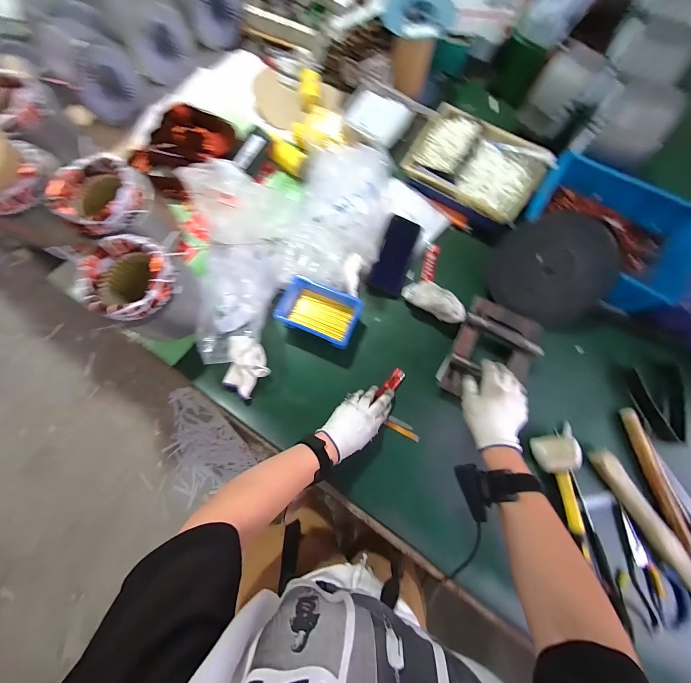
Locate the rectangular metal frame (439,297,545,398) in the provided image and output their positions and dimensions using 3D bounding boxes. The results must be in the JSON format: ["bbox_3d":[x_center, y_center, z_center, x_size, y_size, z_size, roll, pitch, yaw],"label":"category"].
[{"bbox_3d":[0.284,0.025,0.564,0.153,0.050,0.199,22,79,5],"label":"rectangular metal frame"}]

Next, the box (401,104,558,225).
[{"bbox_3d":[0.268,-0.366,0.611,0.257,0.049,0.176,32,80,7],"label":"box"}]

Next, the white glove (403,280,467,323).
[{"bbox_3d":[0.174,-0.077,0.578,0.129,0.051,0.058,35,80,23],"label":"white glove"}]

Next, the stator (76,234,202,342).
[{"bbox_3d":[-0.343,-0.087,0.524,0.147,0.136,0.136,0,78,1],"label":"stator"}]

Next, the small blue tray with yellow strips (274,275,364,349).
[{"bbox_3d":[-0.048,-0.057,0.582,0.153,0.050,0.106,23,79,5],"label":"small blue tray with yellow strips"}]

